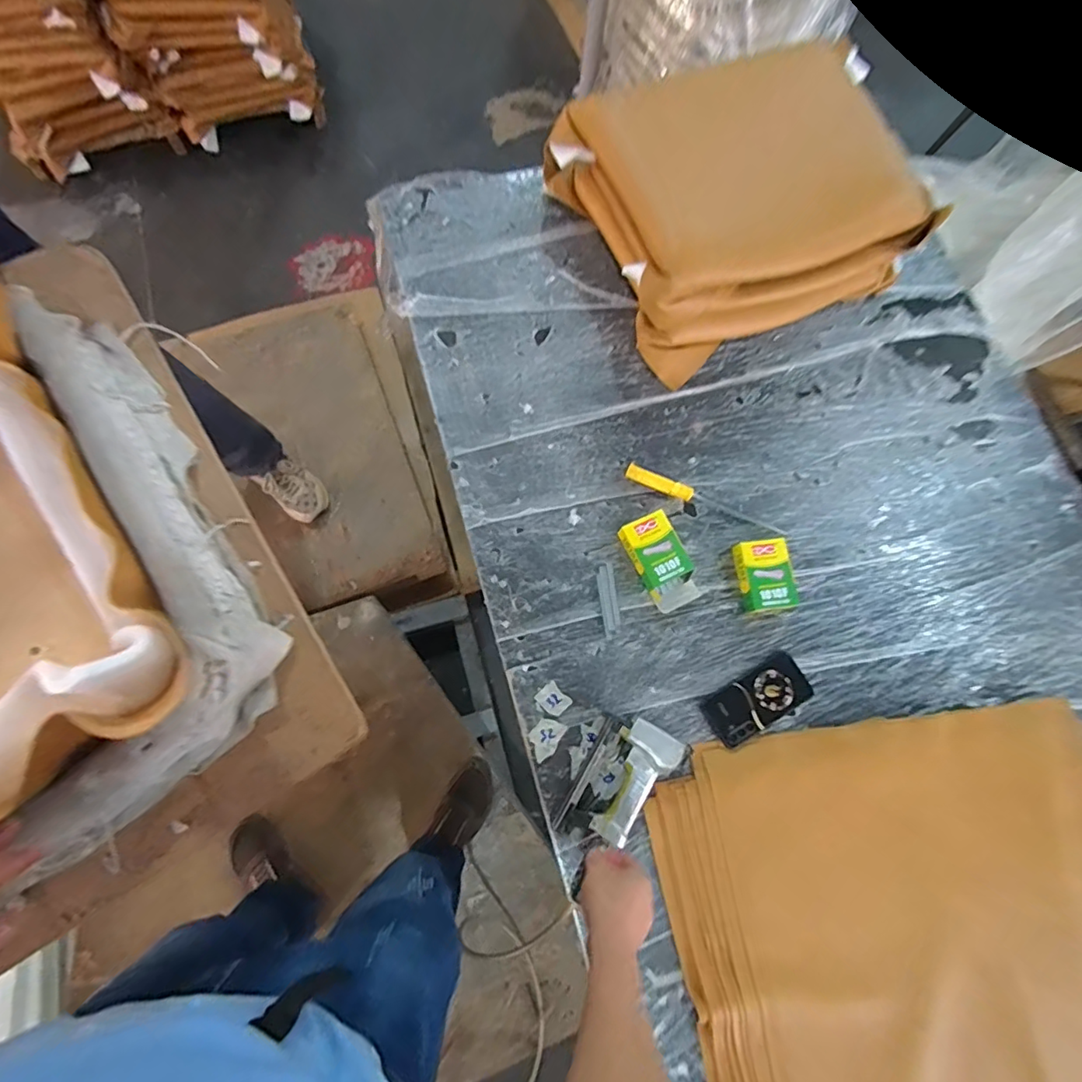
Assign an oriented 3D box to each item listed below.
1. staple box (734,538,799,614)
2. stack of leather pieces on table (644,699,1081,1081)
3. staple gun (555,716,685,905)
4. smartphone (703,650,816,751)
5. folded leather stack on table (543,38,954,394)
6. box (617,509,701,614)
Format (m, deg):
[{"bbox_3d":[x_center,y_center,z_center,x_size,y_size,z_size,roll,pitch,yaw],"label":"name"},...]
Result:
[{"bbox_3d":[0.357,0.056,0.868,0.088,0.037,0.116,-9,77,-5],"label":"staple box"},{"bbox_3d":[0.552,0.589,0.759,0.708,0.054,0.645,-9,73,-6],"label":"stack of leather pieces on table"},{"bbox_3d":[0.103,0.348,0.775,0.108,0.045,0.200,37,74,9],"label":"staple gun"},{"bbox_3d":[0.332,0.244,0.826,0.161,0.016,0.082,-31,80,-10],"label":"smartphone"},{"bbox_3d":[0.320,-0.594,0.935,0.460,0.254,0.448,-25,79,-9],"label":"folded leather stack on table"},{"bbox_3d":[0.191,0.033,0.865,0.082,0.039,0.153,-26,79,-9],"label":"box"}]

